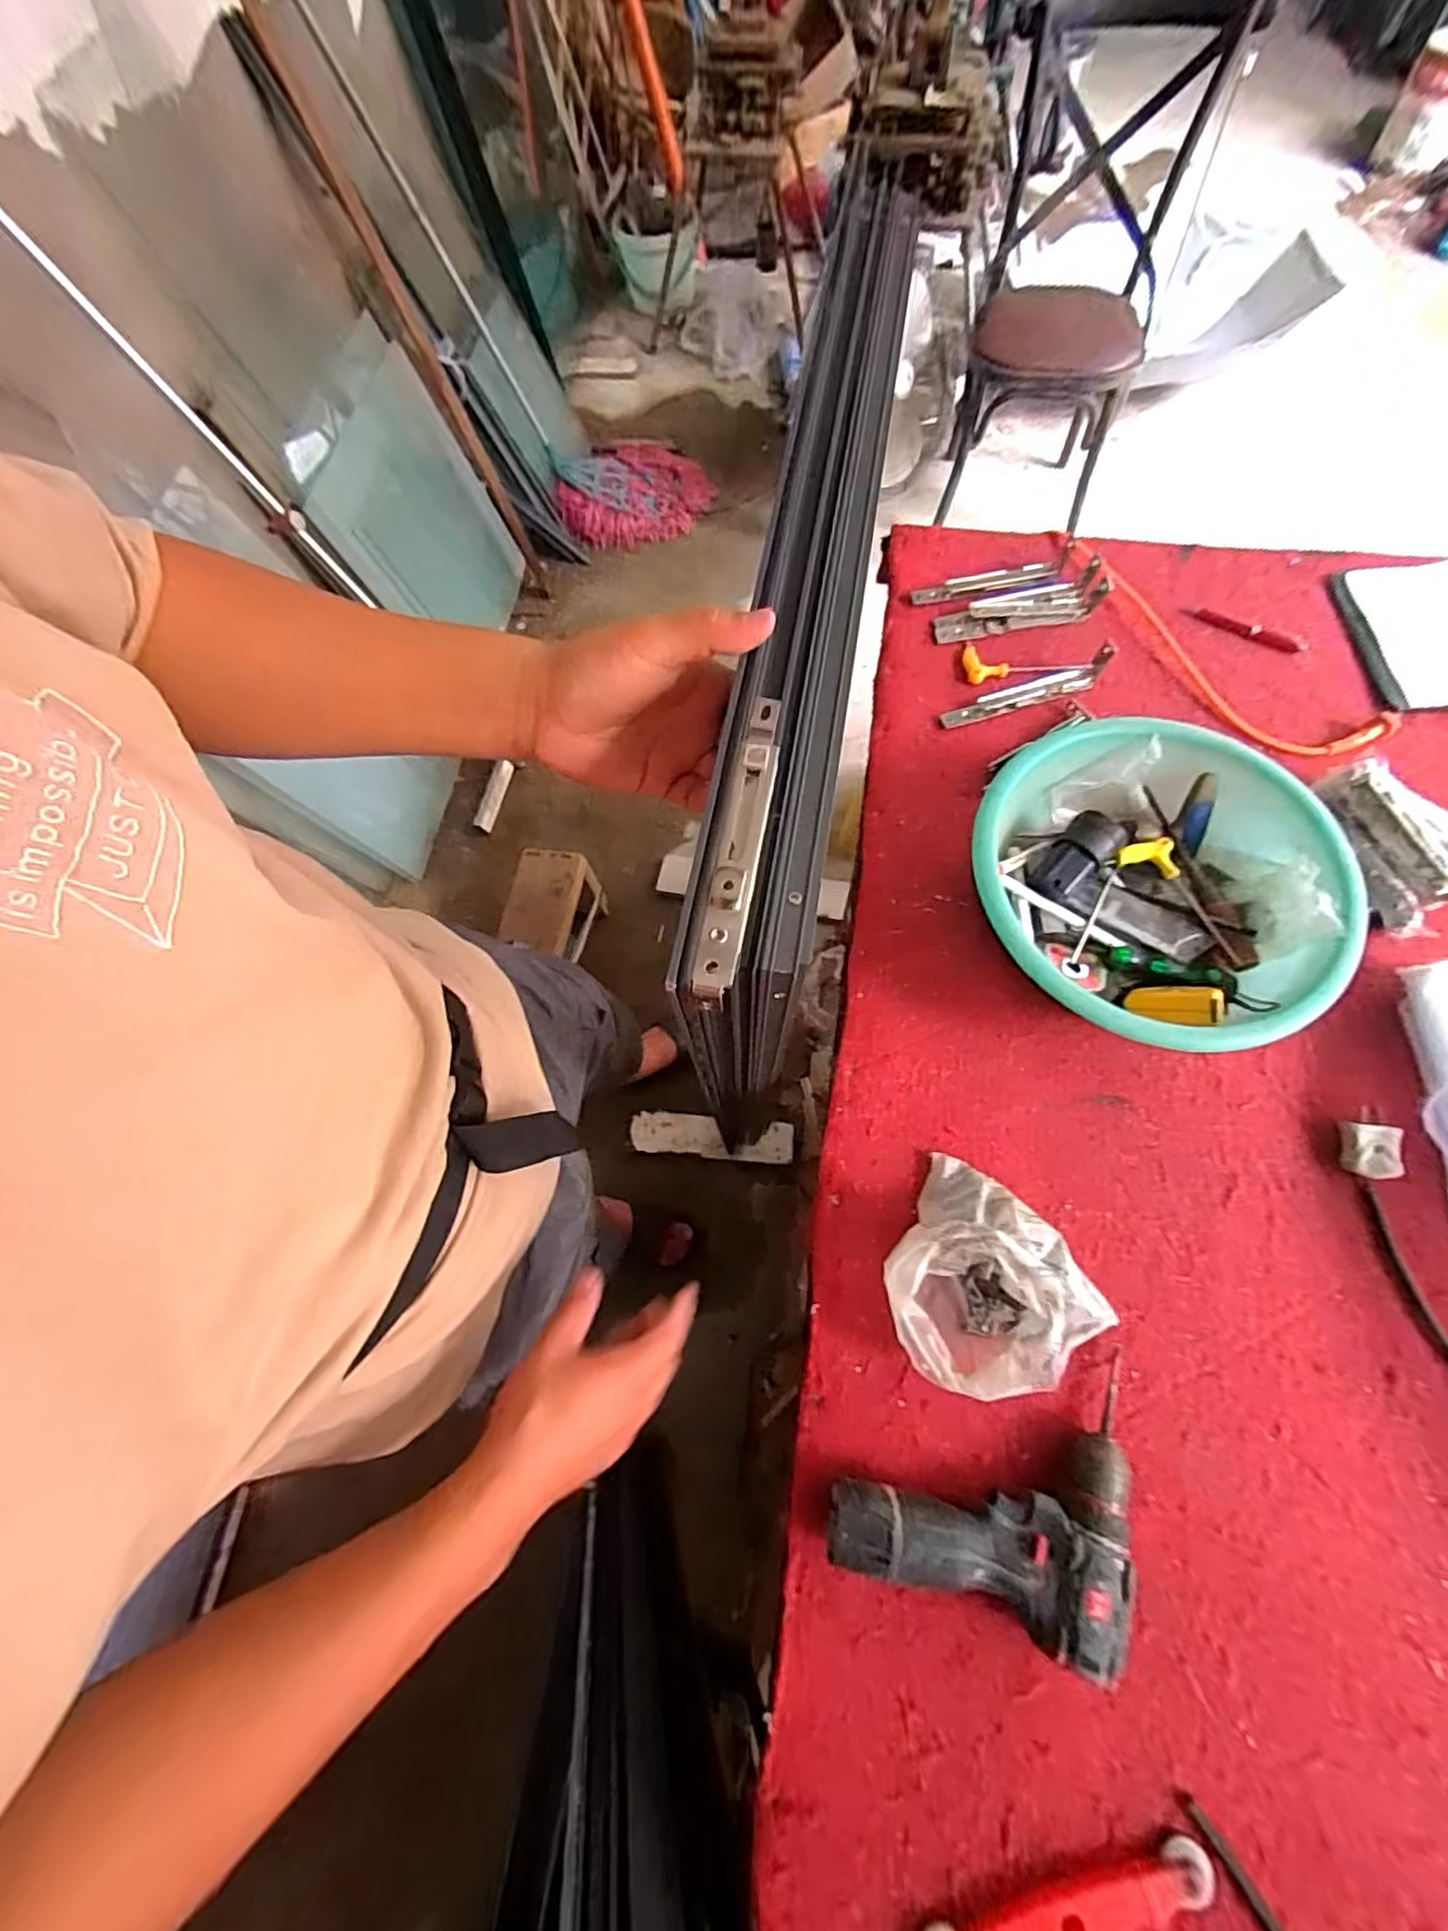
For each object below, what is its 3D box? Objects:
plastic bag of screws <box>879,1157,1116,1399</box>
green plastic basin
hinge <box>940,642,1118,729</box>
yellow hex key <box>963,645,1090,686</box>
[{"bbox_3d":[0.219,0.261,0.518,0.173,0.082,0.159,34,74,13],"label":"plastic bag of screws"},{"bbox_3d":[0.402,-0.073,0.621,0.300,0.103,0.308,0,70,1],"label":"green plastic basin"},{"bbox_3d":[0.346,-0.321,0.750,0.194,0.039,0.035,-14,70,-4],"label":"hinge"},{"bbox_3d":[0.357,-0.368,0.783,0.135,0.011,0.058,-5,70,-1],"label":"yellow hex key"}]

